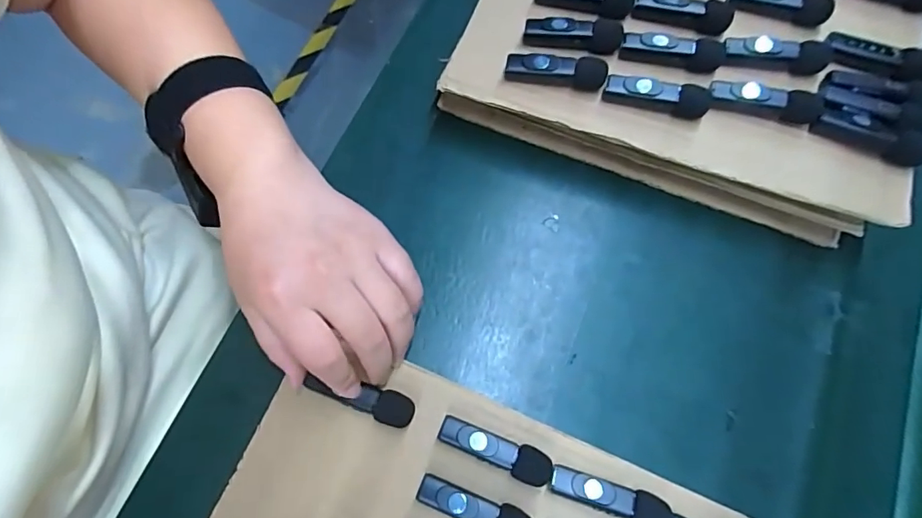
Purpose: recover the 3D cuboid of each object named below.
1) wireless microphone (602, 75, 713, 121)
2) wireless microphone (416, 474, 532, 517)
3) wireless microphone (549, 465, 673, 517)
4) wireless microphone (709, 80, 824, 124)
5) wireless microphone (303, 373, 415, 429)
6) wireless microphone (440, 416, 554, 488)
[{"bbox_3d":[0.124,-0.102,0.312,0.064,0.017,0.015,14,72,1],"label":"wireless microphone"},{"bbox_3d":[0.008,0.138,0.271,0.064,0.015,0.020,23,71,8],"label":"wireless microphone"},{"bbox_3d":[0.081,0.132,0.273,0.066,0.015,0.019,18,71,6],"label":"wireless microphone"},{"bbox_3d":[0.190,-0.100,0.309,0.065,0.013,0.017,18,72,2],"label":"wireless microphone"},{"bbox_3d":[-0.060,0.083,0.289,0.065,0.009,0.019,13,70,3],"label":"wireless microphone"},{"bbox_3d":[0.019,0.110,0.281,0.065,0.016,0.020,18,71,6],"label":"wireless microphone"}]

